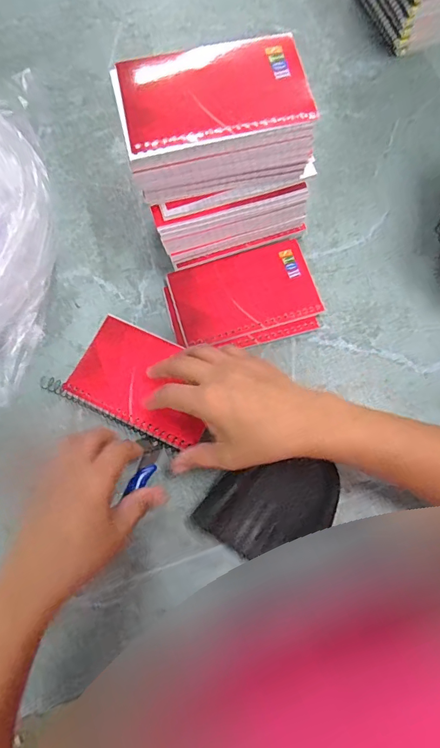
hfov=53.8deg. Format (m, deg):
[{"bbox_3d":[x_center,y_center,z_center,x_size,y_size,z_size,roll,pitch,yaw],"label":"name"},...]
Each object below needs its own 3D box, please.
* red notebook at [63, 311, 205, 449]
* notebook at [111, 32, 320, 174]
[{"bbox_3d":[-0.067,0.006,0.387,0.131,0.012,0.083,26,75,8],"label":"red notebook"},{"bbox_3d":[-0.005,-0.198,0.310,0.132,0.010,0.088,-14,73,-3],"label":"notebook"}]

